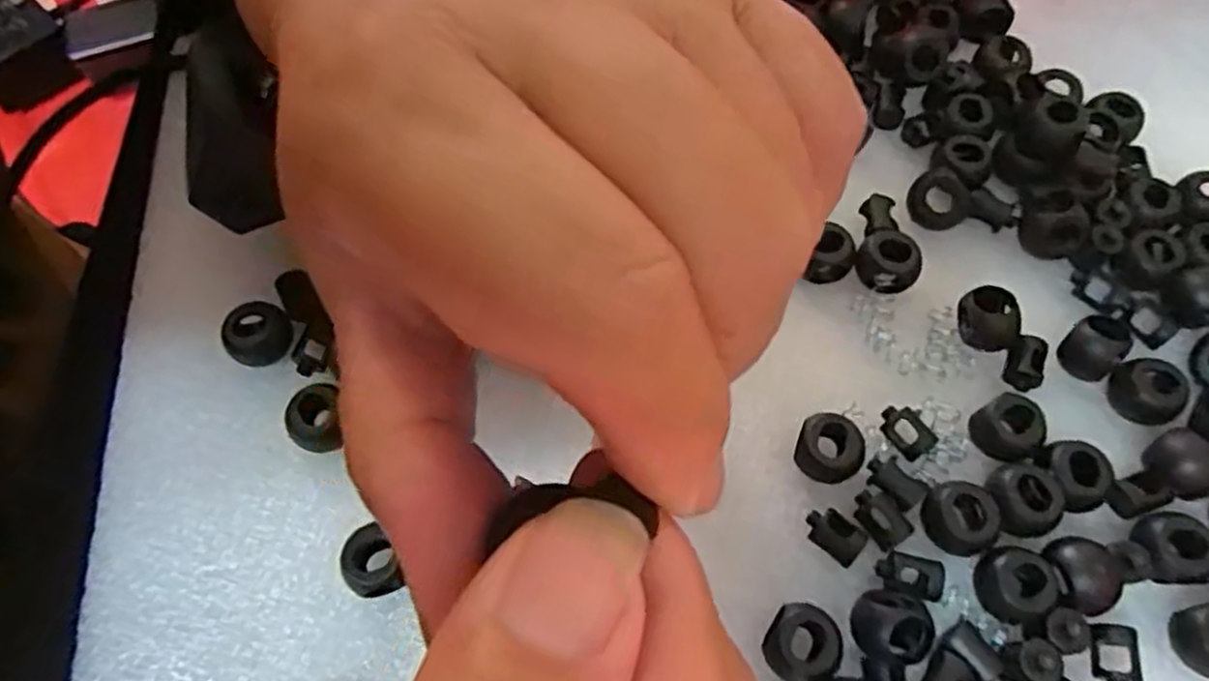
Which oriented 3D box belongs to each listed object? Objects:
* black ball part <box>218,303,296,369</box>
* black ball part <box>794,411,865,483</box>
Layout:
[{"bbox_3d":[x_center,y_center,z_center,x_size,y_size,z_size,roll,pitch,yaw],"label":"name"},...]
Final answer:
[{"bbox_3d":[-0.096,-0.002,0.214,0.017,0.012,0.014,-38,70,-15],"label":"black ball part"},{"bbox_3d":[0.058,0.028,0.198,0.016,0.010,0.015,0,66,1],"label":"black ball part"}]

